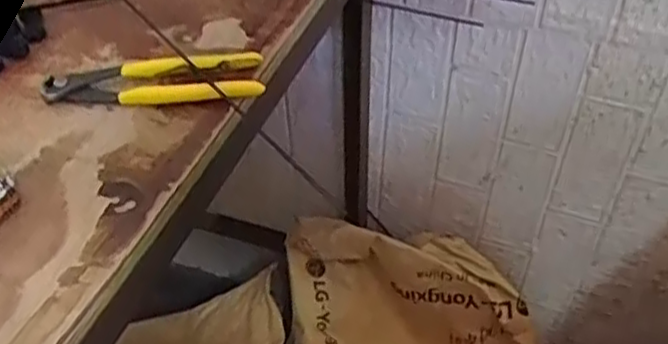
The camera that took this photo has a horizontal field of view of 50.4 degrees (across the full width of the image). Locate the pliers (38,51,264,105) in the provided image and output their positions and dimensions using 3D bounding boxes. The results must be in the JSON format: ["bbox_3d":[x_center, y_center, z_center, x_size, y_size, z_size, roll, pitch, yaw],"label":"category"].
[{"bbox_3d":[-0.137,-0.073,0.546,0.169,0.026,0.053,3,44,3],"label":"pliers"}]

